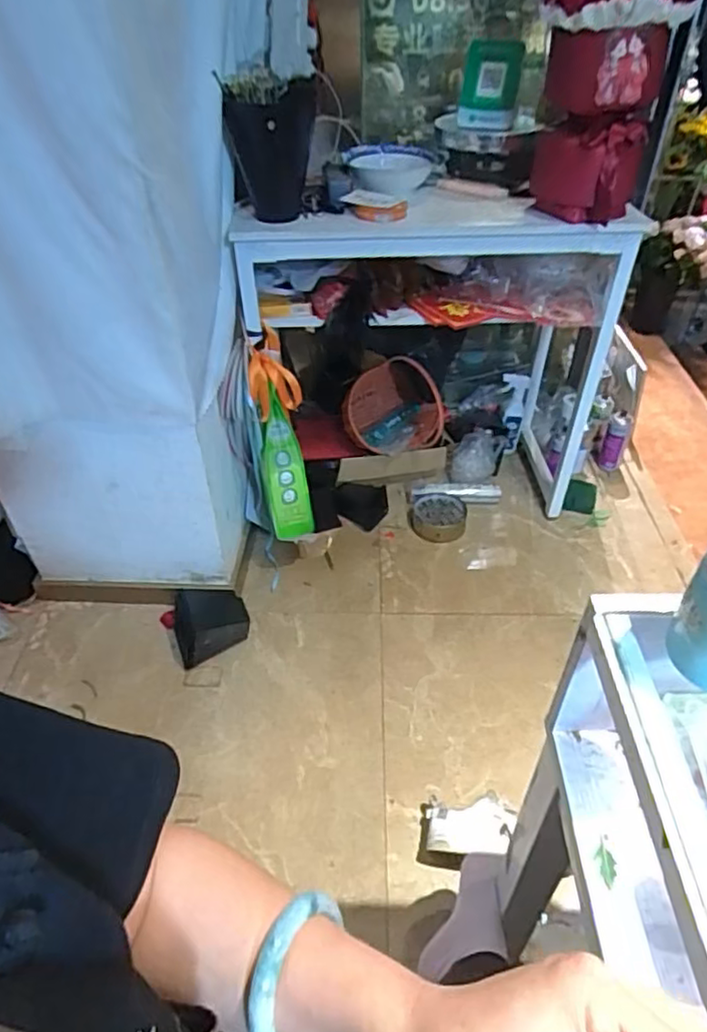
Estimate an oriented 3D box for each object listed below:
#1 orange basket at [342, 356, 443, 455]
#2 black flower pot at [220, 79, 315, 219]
[{"bbox_3d":[0.107,-0.304,1.646,0.259,0.229,0.161,4,43,5],"label":"orange basket"},{"bbox_3d":[-0.144,-0.666,1.174,0.155,0.209,0.144,-5,43,-5],"label":"black flower pot"}]

